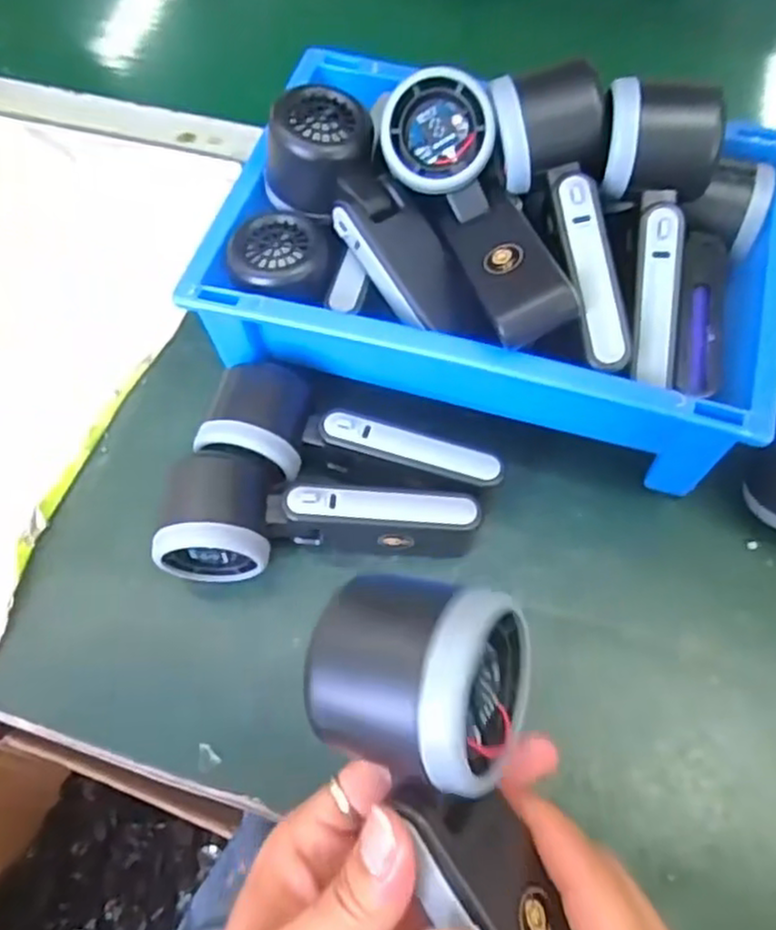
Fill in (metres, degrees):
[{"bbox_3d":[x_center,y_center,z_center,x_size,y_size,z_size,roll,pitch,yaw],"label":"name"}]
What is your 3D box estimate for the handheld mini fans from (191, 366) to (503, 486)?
[{"bbox_3d":[-0.019,-0.014,0.409,0.158,0.045,0.057,10,62,7],"label":"handheld mini fans"}]

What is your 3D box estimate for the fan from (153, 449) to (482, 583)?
[{"bbox_3d":[-0.038,0.027,0.389,0.166,0.047,0.060,-2,62,0],"label":"fan"}]

